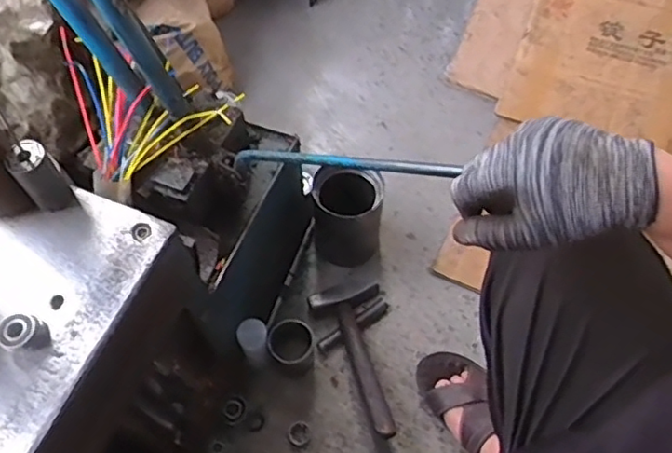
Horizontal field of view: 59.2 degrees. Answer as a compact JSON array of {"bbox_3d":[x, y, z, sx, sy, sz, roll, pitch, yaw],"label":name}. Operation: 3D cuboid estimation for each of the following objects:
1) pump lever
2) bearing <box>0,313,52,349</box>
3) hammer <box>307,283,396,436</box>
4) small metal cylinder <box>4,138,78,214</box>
[{"bbox_3d":[-0.012,-0.068,0.633,0.322,0.018,0.011,11,55,43],"label":"pump lever"},{"bbox_3d":[-0.288,0.099,0.545,0.034,0.030,0.036,0,60,1],"label":"bearing"},{"bbox_3d":[0.041,0.204,0.943,0.118,0.031,0.274,-13,45,-7],"label":"hammer"},{"bbox_3d":[-0.299,-0.049,0.602,0.039,0.079,0.032,-38,66,-19],"label":"small metal cylinder"}]

